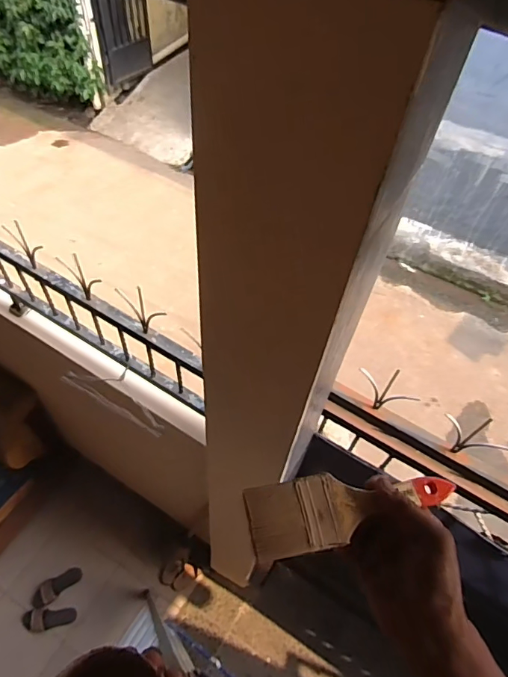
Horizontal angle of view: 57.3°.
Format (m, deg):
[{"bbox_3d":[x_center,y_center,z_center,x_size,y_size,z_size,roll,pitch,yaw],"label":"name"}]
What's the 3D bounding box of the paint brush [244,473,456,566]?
[{"bbox_3d":[0.091,0.147,0.415,0.198,0.018,0.059,-4,55,-20],"label":"paint brush"}]

